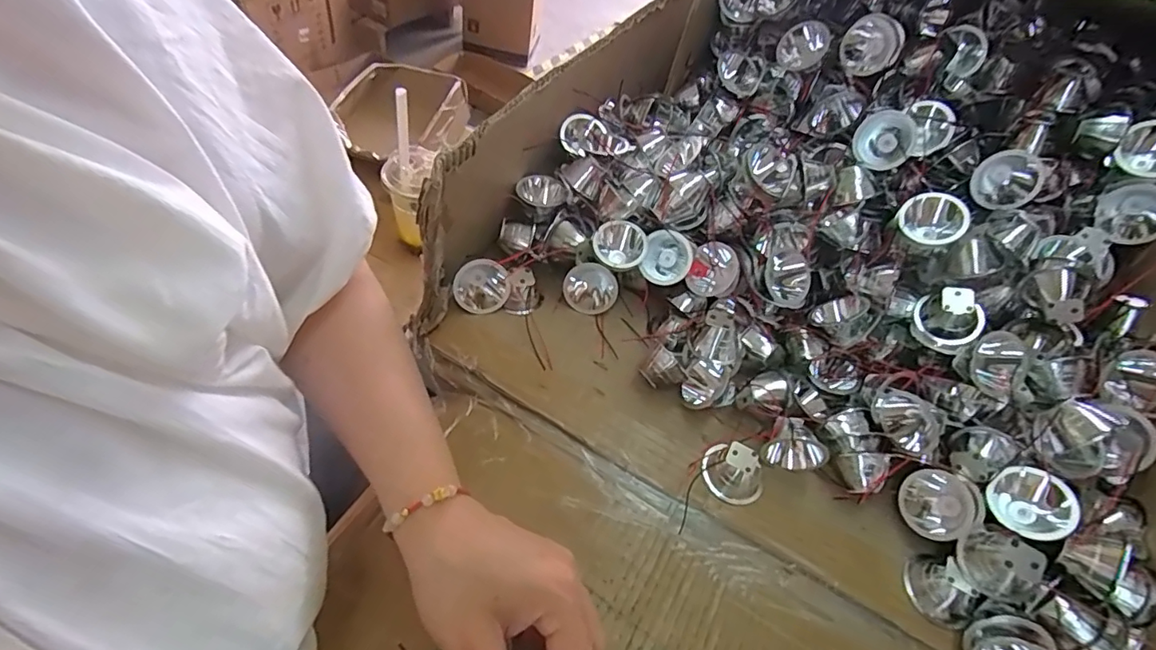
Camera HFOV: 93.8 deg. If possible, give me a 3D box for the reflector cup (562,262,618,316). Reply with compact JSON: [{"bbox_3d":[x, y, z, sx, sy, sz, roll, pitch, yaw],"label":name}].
[{"bbox_3d":[0.011,-0.033,0.460,0.045,0.047,0.032,21,50,13],"label":"reflector cup"}]

